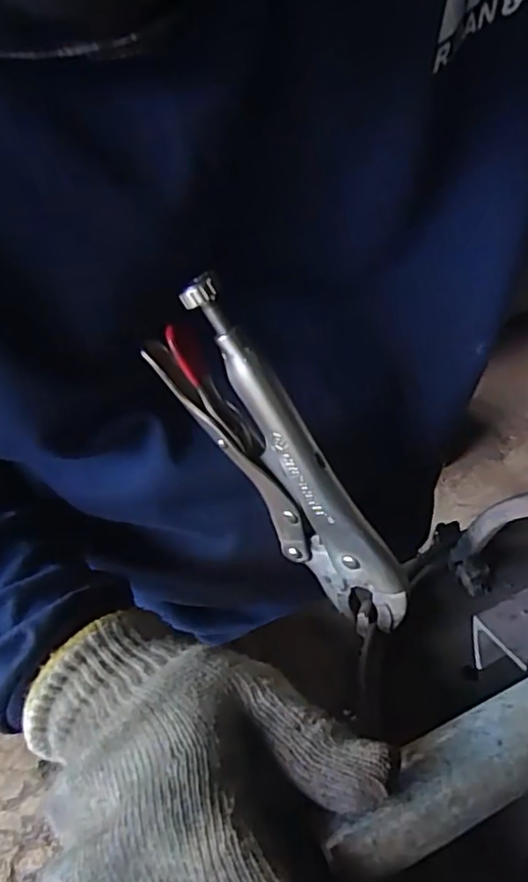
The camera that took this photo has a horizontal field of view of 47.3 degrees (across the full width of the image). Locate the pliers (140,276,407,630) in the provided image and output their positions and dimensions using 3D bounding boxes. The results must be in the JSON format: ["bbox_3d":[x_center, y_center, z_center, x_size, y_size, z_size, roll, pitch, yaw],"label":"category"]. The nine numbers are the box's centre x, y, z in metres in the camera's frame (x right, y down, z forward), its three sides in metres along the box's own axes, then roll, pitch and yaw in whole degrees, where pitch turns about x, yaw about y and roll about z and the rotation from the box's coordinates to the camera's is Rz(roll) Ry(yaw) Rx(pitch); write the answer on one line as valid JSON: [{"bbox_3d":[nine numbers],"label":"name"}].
[{"bbox_3d":[0.010,0.015,0.257,0.044,0.175,0.015,-17,27,36],"label":"pliers"}]

